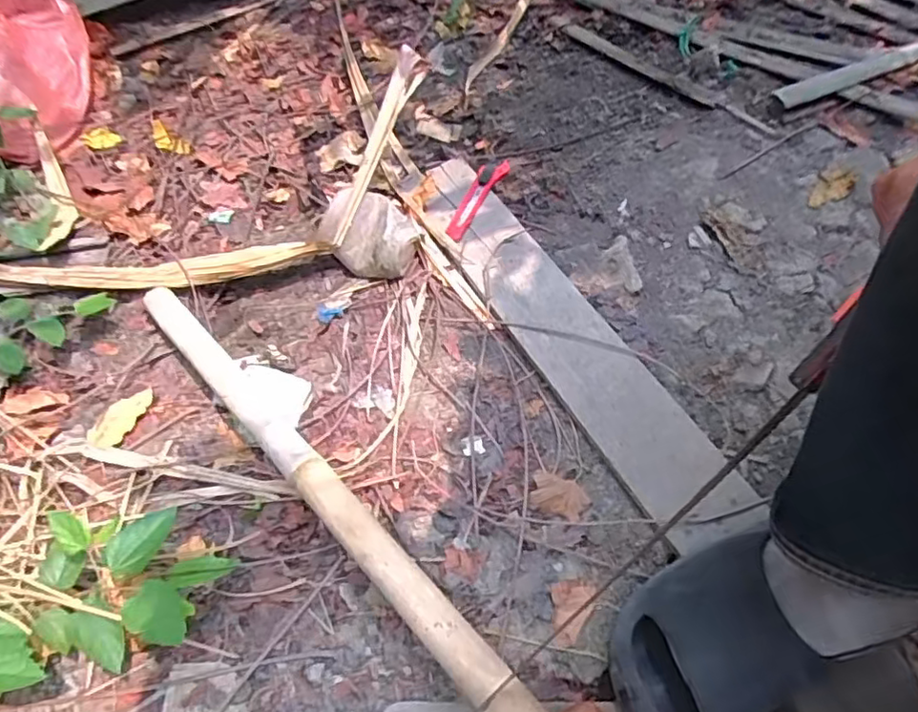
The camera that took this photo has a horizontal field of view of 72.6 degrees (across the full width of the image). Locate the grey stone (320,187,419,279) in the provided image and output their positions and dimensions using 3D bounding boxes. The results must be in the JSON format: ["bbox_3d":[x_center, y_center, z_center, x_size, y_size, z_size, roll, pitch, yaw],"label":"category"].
[{"bbox_3d":[-0.110,-0.146,0.760,0.121,0.080,0.086,8,55,8],"label":"grey stone"}]

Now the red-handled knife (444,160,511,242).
[{"bbox_3d":[0.019,-0.201,0.795,0.031,0.020,0.140,24,59,18],"label":"red-handled knife"}]

